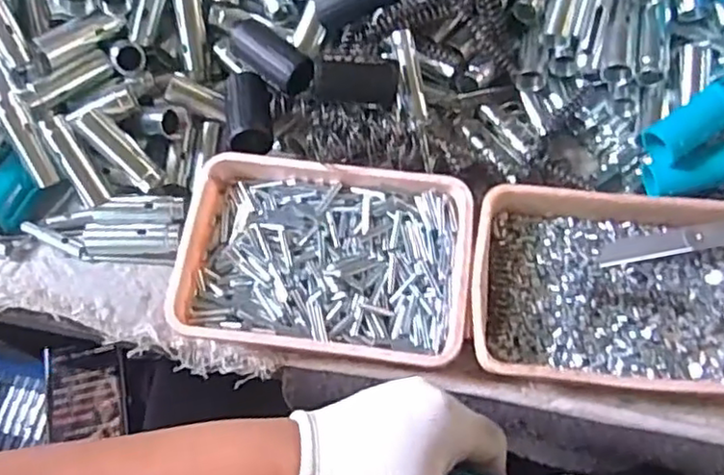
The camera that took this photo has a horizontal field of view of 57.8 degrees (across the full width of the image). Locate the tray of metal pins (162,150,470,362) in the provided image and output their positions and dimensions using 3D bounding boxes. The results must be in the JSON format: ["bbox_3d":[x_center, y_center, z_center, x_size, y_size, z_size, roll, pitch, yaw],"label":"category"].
[{"bbox_3d":[-0.025,0.013,0.467,0.199,0.034,0.136,7,68,4],"label":"tray of metal pins"}]

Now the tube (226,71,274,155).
[{"bbox_3d":[-0.085,-0.095,0.498,0.031,0.031,0.064,-7,67,-2],"label":"tube"}]

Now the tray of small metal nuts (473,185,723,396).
[{"bbox_3d":[0.178,0.036,0.450,0.201,0.040,0.137,4,68,3],"label":"tray of small metal nuts"}]

